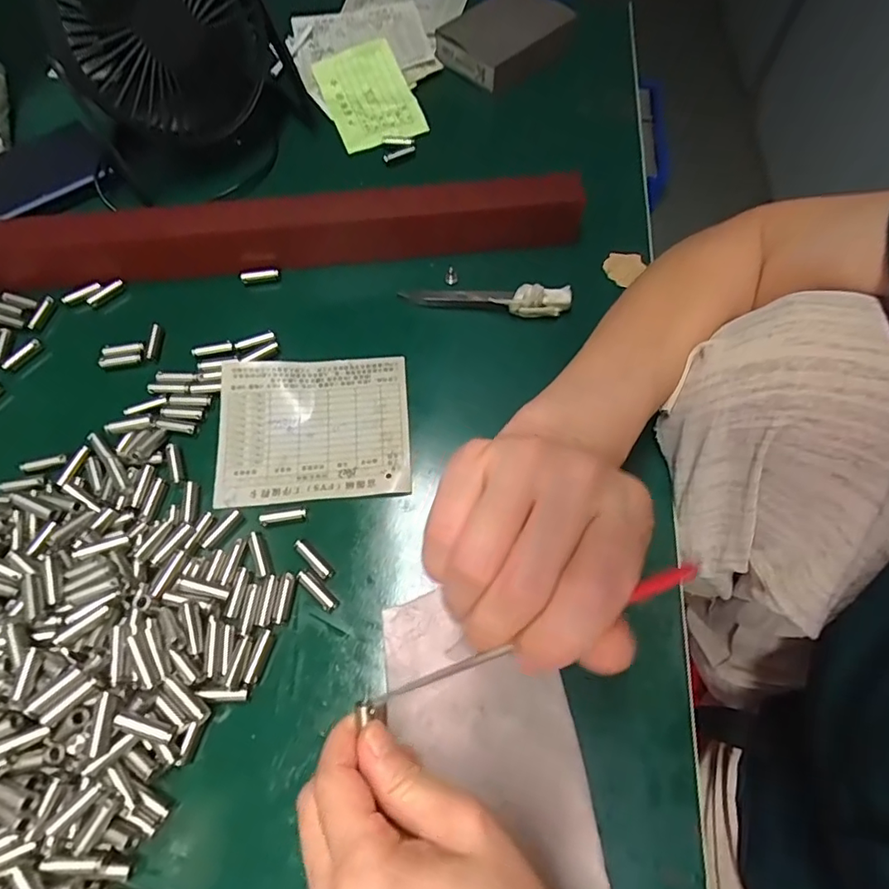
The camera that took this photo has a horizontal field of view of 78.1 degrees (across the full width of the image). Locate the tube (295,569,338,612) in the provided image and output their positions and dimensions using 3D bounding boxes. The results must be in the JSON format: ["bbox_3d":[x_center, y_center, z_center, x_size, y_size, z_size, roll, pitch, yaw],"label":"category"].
[{"bbox_3d":[-0.065,0.074,0.278,0.025,0.005,0.007,42,70,17],"label":"tube"}]

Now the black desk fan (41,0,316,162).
[{"bbox_3d":[-0.176,-0.265,0.365,0.138,0.141,0.082,-18,65,-10],"label":"black desk fan"}]

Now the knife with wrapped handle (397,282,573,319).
[{"bbox_3d":[0.026,-0.092,0.344,0.104,0.014,0.017,6,64,1],"label":"knife with wrapped handle"}]

